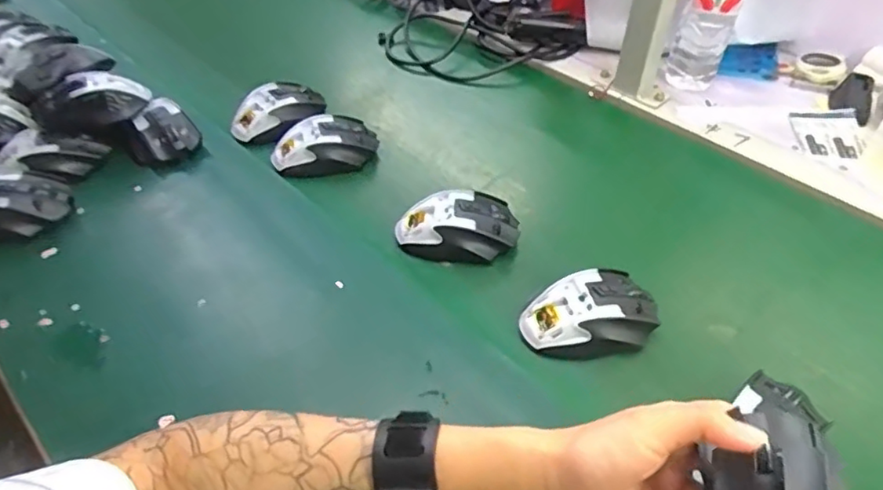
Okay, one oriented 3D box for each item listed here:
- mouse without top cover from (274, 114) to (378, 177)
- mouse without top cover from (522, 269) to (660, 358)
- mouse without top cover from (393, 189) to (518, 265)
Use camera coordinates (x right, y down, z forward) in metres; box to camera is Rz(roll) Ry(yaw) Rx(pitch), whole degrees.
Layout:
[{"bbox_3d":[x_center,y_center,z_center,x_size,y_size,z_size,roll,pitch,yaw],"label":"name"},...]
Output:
[{"bbox_3d":[-0.133,-0.114,0.681,0.119,0.044,0.063,-9,46,-11],"label":"mouse without top cover"},{"bbox_3d":[0.127,0.058,0.503,0.118,0.034,0.067,-11,47,-13],"label":"mouse without top cover"},{"bbox_3d":[0.015,-0.018,0.583,0.117,0.044,0.064,-3,46,-5],"label":"mouse without top cover"}]

